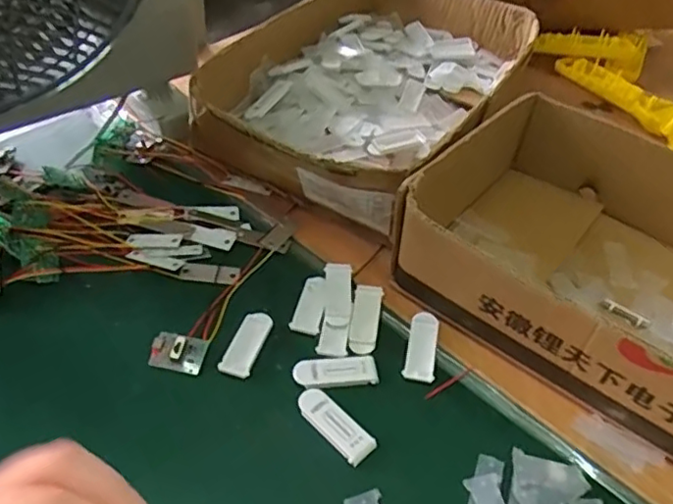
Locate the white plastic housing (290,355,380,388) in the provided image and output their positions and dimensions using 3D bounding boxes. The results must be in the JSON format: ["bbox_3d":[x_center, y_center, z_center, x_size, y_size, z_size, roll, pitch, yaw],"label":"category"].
[{"bbox_3d":[0.000,0.082,0.428,0.057,0.004,0.022,-4,45,-12],"label":"white plastic housing"}]

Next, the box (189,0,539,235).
[{"bbox_3d":[0.050,-0.175,0.607,0.216,0.093,0.375,25,47,17],"label":"box"}]

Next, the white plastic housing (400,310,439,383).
[{"bbox_3d":[0.063,0.067,0.449,0.020,0.006,0.055,12,44,4],"label":"white plastic housing"}]

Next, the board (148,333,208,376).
[{"bbox_3d":[-0.110,0.069,0.429,0.037,0.011,0.025,6,44,-2],"label":"board"}]

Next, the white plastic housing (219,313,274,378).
[{"bbox_3d":[-0.063,0.064,0.442,0.022,0.006,0.057,18,45,10],"label":"white plastic housing"}]

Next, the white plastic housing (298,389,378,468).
[{"bbox_3d":[-0.001,0.111,0.400,0.057,0.006,0.023,37,51,27],"label":"white plastic housing"}]

